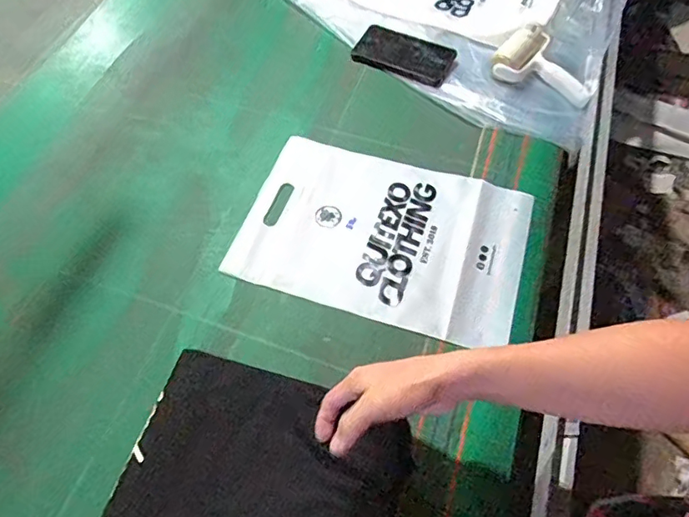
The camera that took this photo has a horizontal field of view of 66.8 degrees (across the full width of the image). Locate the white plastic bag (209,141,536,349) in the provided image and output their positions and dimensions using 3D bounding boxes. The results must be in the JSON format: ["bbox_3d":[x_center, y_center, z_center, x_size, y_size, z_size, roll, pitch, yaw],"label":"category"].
[{"bbox_3d":[0.052,-0.037,0.687,0.355,0.013,0.245,15,61,12],"label":"white plastic bag"}]

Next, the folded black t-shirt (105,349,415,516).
[{"bbox_3d":[-0.085,0.233,0.517,0.267,0.033,0.229,16,61,12],"label":"folded black t-shirt"}]

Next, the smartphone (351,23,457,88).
[{"bbox_3d":[0.099,-0.335,0.851,0.155,0.016,0.089,23,63,15],"label":"smartphone"}]

